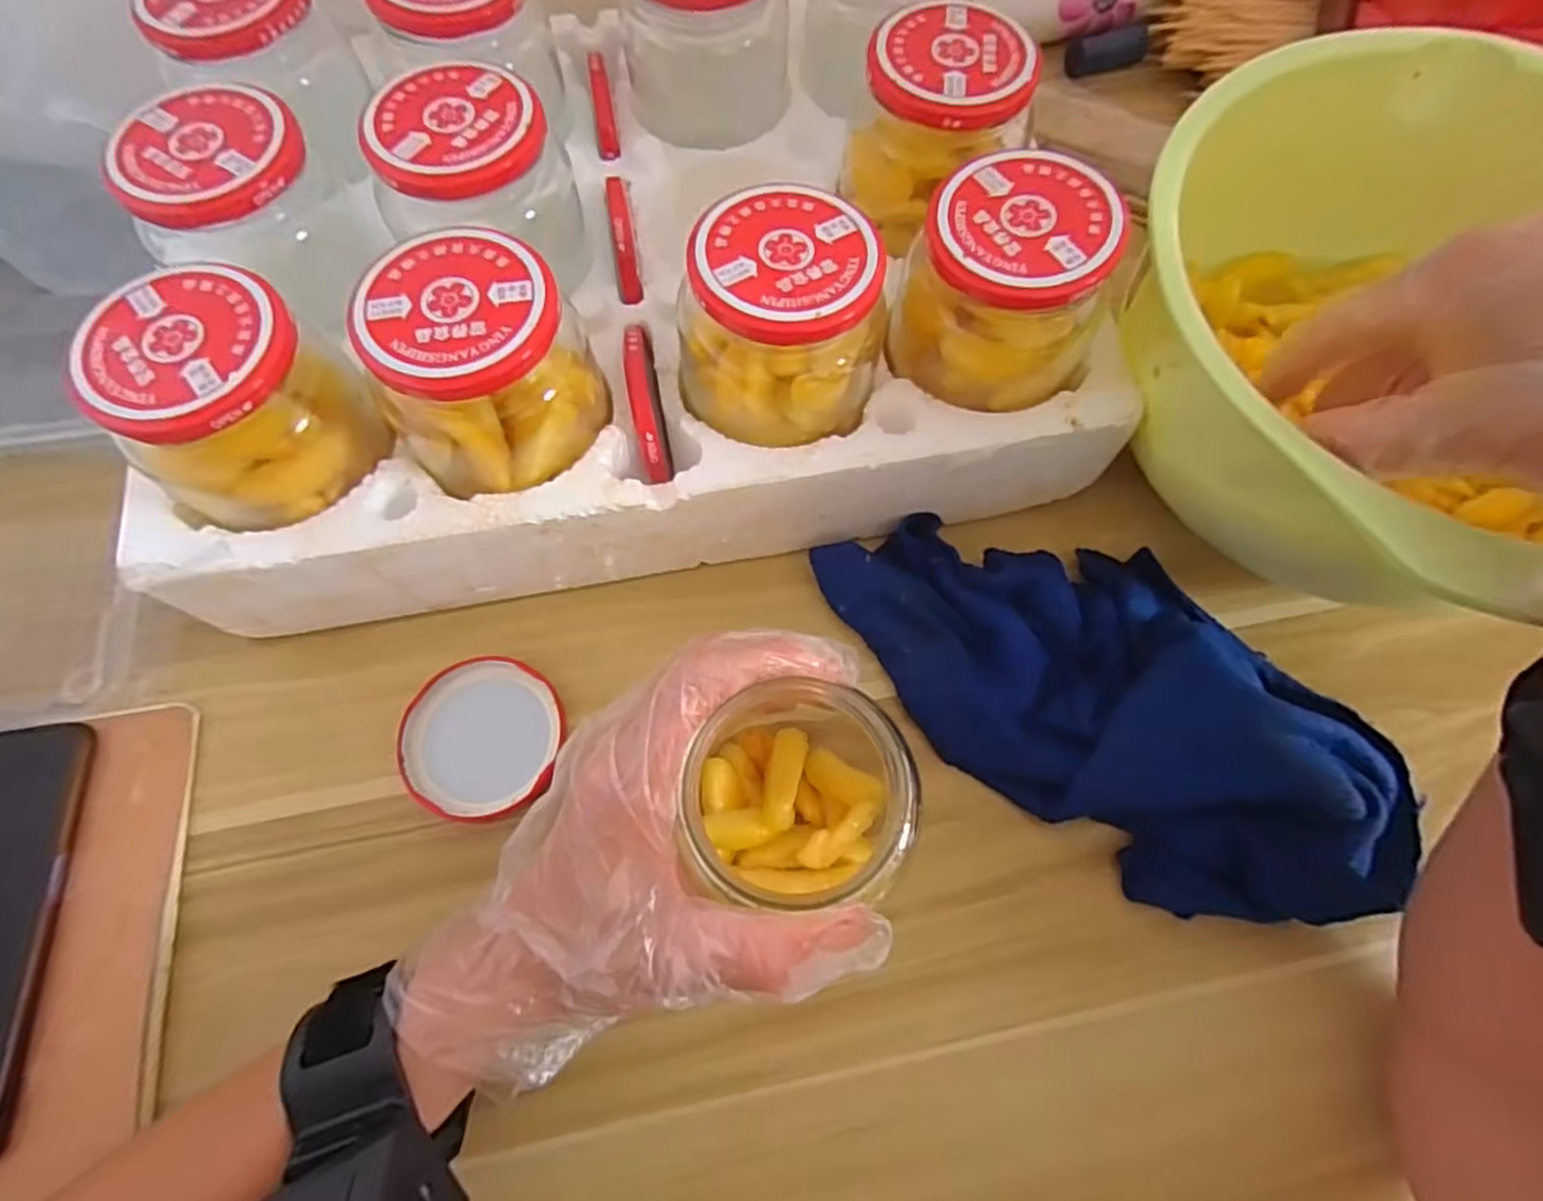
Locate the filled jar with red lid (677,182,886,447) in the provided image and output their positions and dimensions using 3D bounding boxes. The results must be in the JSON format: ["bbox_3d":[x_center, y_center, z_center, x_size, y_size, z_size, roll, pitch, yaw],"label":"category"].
[{"bbox_3d":[0.005,-0.108,0.296,0.077,0.071,0.073,0,69,0],"label":"filled jar with red lid"}]

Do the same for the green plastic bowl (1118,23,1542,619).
[{"bbox_3d":[0.258,-0.109,0.310,0.228,0.107,0.262,25,71,9],"label":"green plastic bowl"}]

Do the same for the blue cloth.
[{"bbox_3d":[0.147,0.038,0.321,0.257,0.040,0.124,36,73,12],"label":"blue cloth"}]

